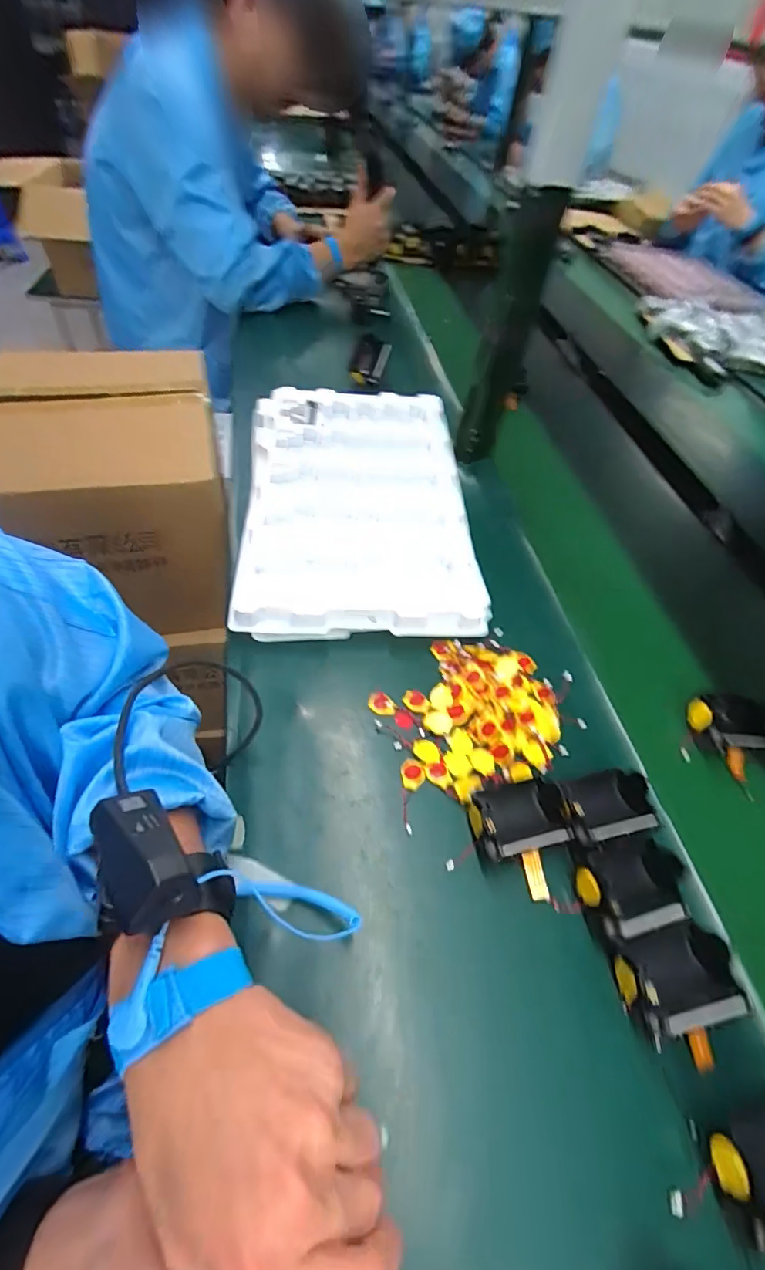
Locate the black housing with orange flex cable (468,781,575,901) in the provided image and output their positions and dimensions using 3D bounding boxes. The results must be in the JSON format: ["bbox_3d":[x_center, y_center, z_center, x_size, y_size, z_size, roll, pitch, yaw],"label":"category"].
[{"bbox_3d":[0.113,0.156,0.392,0.078,0.034,0.083,-6,54,-12],"label":"black housing with orange flex cable"}]

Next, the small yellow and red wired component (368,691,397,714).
[{"bbox_3d":[-0.001,0.065,0.475,0.020,0.005,0.030,-27,60,-25],"label":"small yellow and red wired component"}]

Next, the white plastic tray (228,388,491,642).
[{"bbox_3d":[-0.035,-0.170,0.636,0.260,0.059,0.440,-1,51,-5],"label":"white plastic tray"}]

